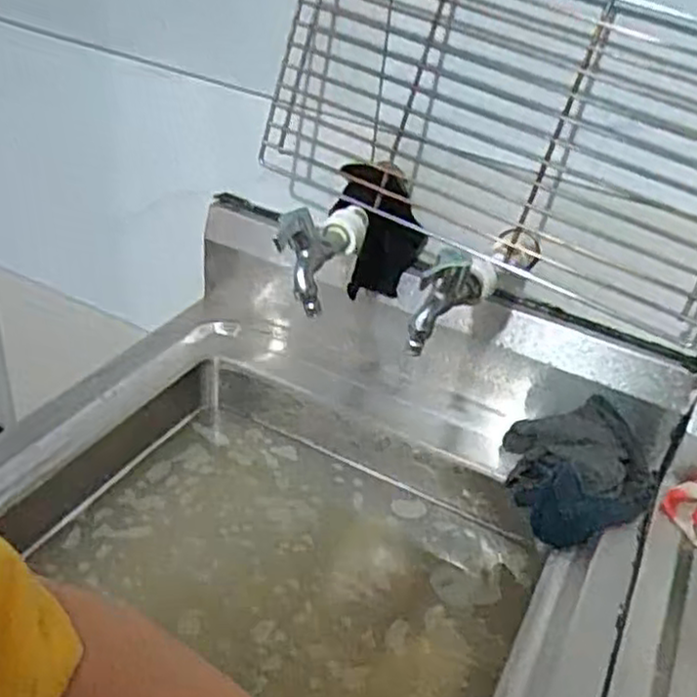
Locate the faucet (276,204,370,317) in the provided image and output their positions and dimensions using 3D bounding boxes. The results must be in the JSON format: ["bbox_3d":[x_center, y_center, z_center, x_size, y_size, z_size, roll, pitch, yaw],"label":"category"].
[{"bbox_3d":[-0.027,-0.094,0.710,0.057,0.082,0.140,17,36,13],"label":"faucet"}]

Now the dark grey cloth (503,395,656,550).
[{"bbox_3d":[0.245,0.131,0.788,0.150,0.085,0.131,10,35,4],"label":"dark grey cloth"}]

